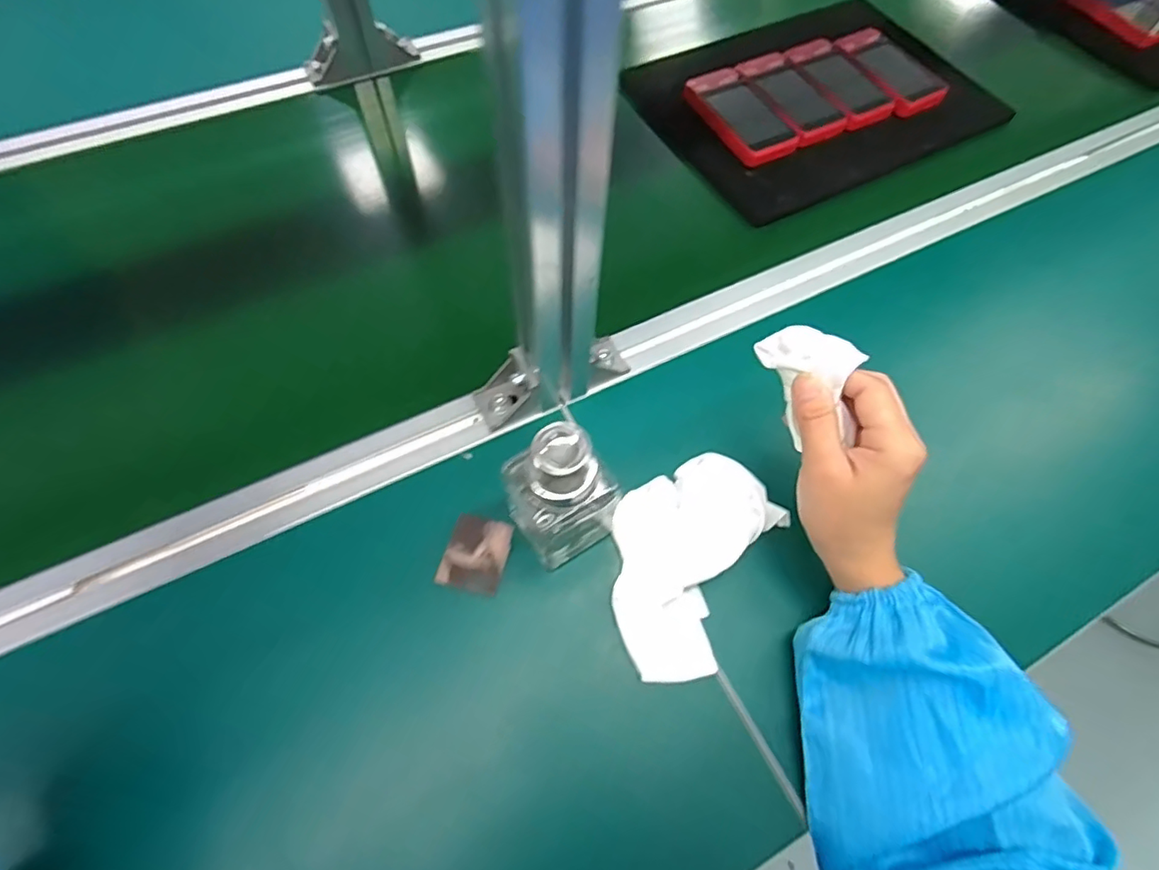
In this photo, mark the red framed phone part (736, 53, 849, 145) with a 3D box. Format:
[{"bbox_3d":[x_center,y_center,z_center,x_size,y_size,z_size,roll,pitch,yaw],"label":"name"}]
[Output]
[{"bbox_3d":[0.214,-0.342,0.565,0.063,0.011,0.119,-24,68,-13],"label":"red framed phone part"}]

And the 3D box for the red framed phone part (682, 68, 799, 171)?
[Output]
[{"bbox_3d":[0.158,-0.313,0.553,0.061,0.015,0.124,-27,69,-14],"label":"red framed phone part"}]

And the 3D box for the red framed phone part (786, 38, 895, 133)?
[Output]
[{"bbox_3d":[0.266,-0.367,0.580,0.066,0.019,0.121,-25,68,-13],"label":"red framed phone part"}]

